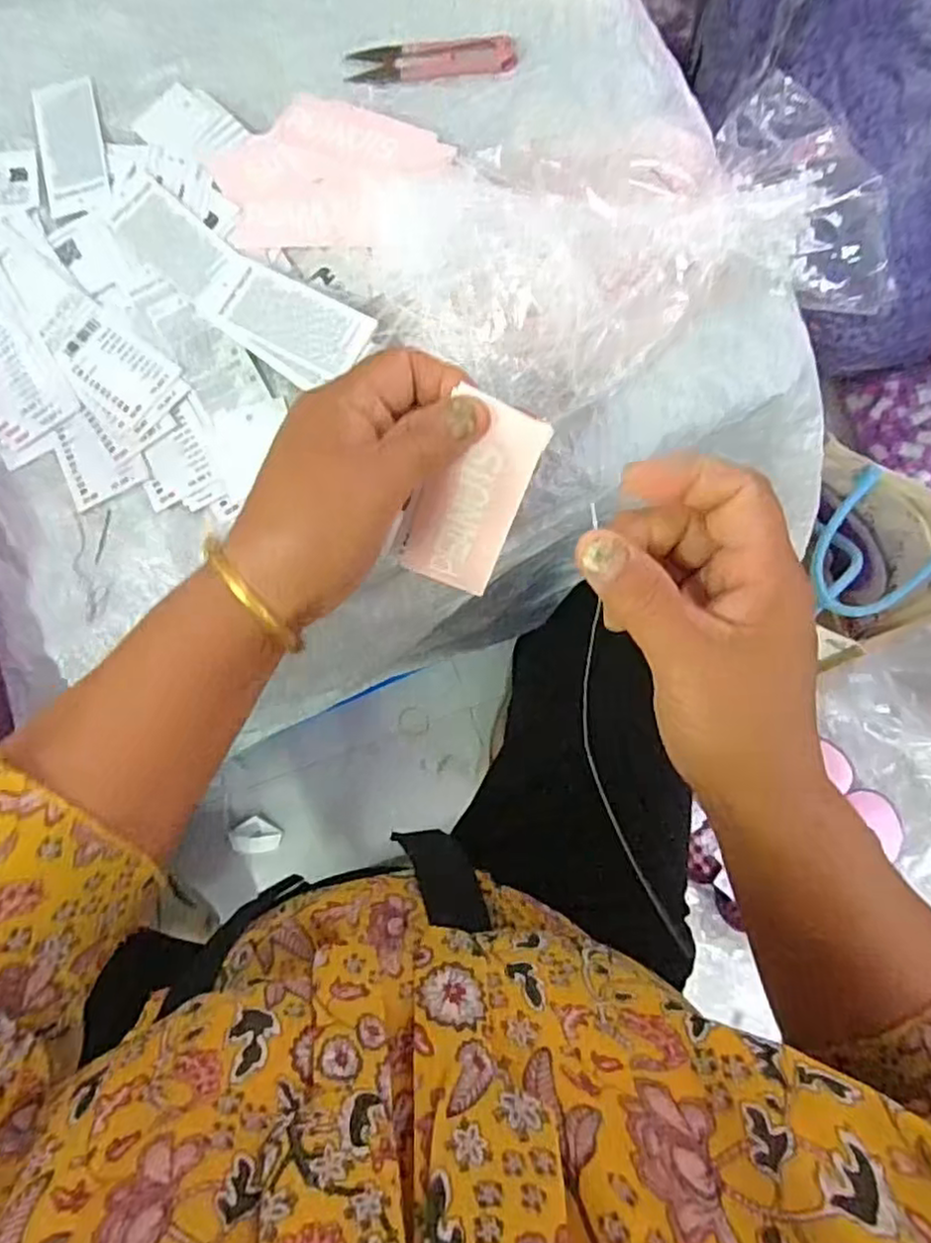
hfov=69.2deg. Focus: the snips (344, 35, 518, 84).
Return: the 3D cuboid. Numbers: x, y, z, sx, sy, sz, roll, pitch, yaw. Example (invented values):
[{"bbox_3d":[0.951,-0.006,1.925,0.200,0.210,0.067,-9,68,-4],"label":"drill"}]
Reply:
[{"bbox_3d":[-0.021,-0.345,0.412,0.100,0.007,0.028,-1,81,0],"label":"snips"}]

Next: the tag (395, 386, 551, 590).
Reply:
[{"bbox_3d":[0.002,-0.056,0.311,0.044,0.095,0.004,22,39,-2],"label":"tag"}]

